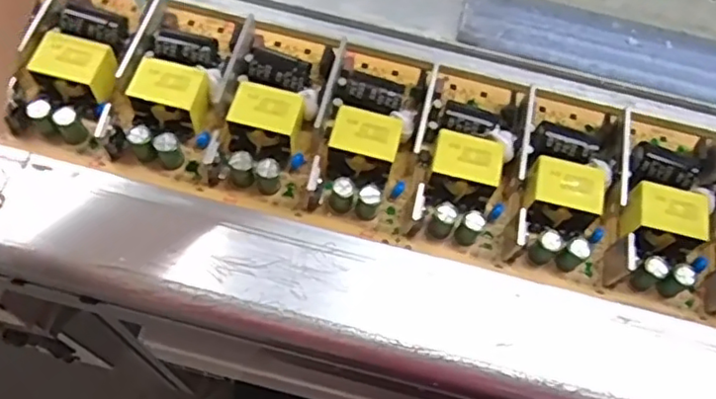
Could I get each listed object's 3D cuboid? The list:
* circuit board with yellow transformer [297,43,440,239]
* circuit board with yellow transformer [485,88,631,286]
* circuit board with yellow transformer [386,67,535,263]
[{"bbox_3d":[0.008,-0.033,0.284,0.045,0.024,0.092,13,63,3],"label":"circuit board with yellow transformer"},{"bbox_3d":[0.096,-0.009,0.281,0.048,0.025,0.092,20,64,6],"label":"circuit board with yellow transformer"},{"bbox_3d":[0.051,-0.021,0.282,0.046,0.024,0.093,16,64,4],"label":"circuit board with yellow transformer"}]

